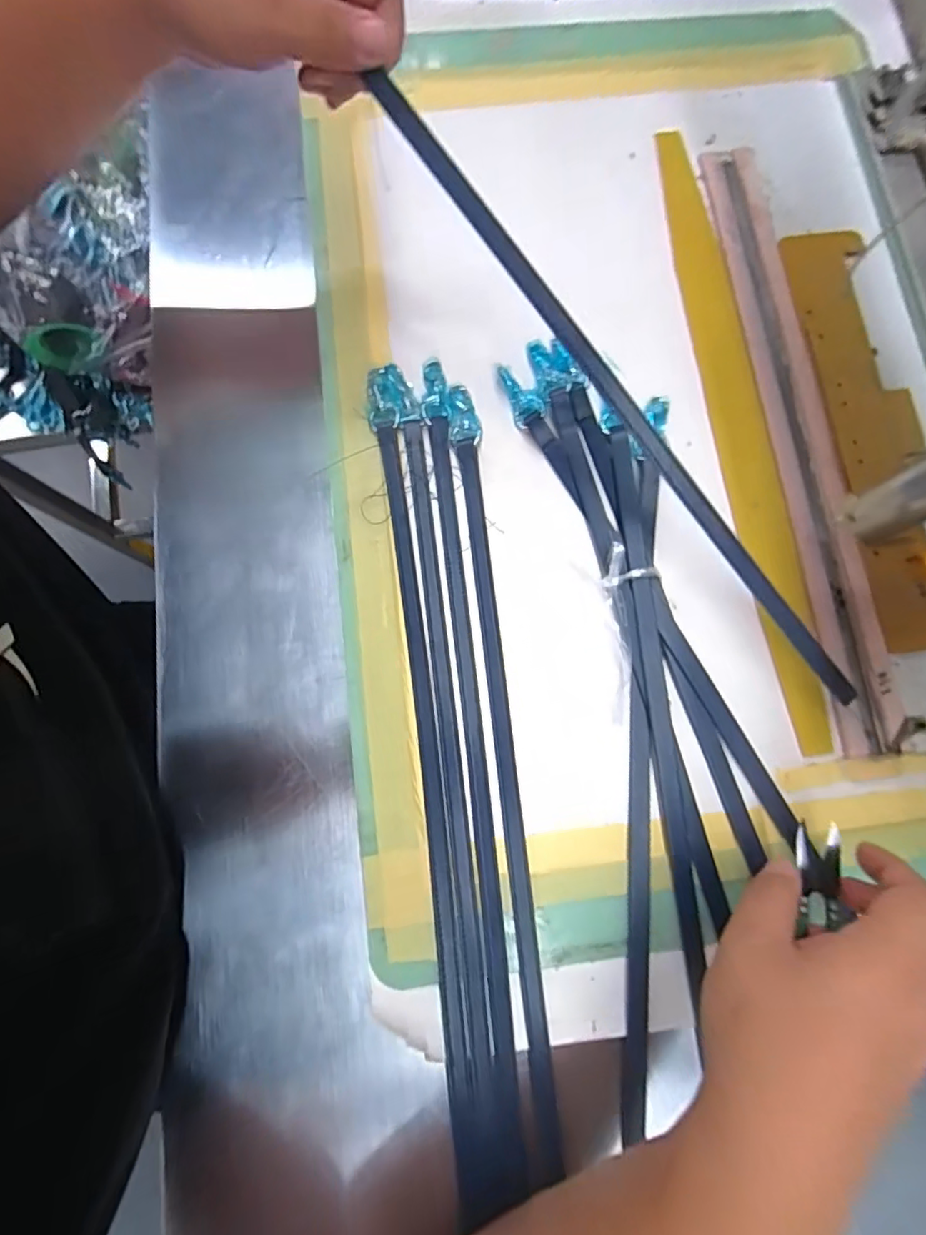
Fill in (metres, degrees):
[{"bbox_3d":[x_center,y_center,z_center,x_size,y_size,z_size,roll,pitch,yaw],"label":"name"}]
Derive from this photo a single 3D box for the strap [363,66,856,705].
[{"bbox_3d":[0.096,-0.117,0.303,0.012,0.013,0.422,-41,96,-8],"label":"strap"}]

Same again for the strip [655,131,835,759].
[{"bbox_3d":[0.195,-0.147,0.384,0.031,0.010,0.480,-8,80,-3],"label":"strip"}]

